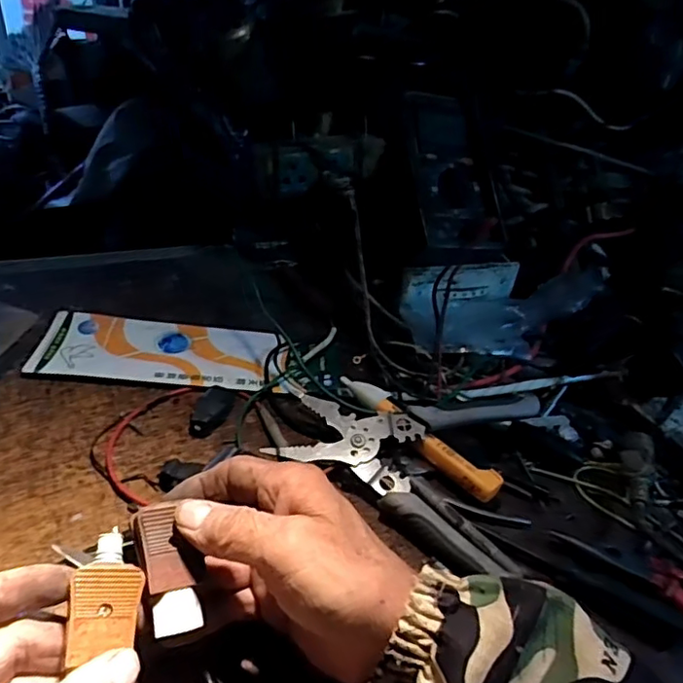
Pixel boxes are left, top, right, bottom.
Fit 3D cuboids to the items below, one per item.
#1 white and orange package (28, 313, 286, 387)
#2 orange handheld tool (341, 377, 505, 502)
[{"bbox_3d":[-0.155,0.007,0.498,0.189,0.005,0.085,4,35,-5],"label":"white and orange package"},{"bbox_3d":[0.055,0.069,0.443,0.018,0.020,0.147,-26,47,-38],"label":"orange handheld tool"}]

